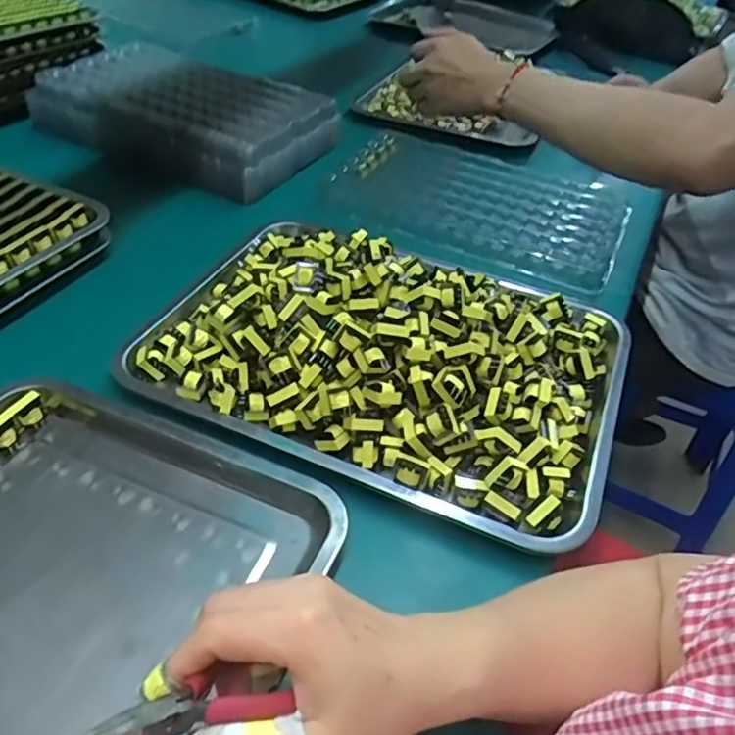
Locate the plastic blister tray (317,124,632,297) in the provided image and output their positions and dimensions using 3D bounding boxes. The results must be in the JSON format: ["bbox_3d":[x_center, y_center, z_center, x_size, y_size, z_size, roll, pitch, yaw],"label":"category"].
[{"bbox_3d":[0.132,-0.215,0.779,0.365,0.030,0.235,21,45,15],"label":"plastic blister tray"}]

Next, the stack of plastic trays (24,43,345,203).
[{"bbox_3d":[-0.239,-0.346,0.833,0.369,0.058,0.222,20,45,14],"label":"stack of plastic trays"}]

